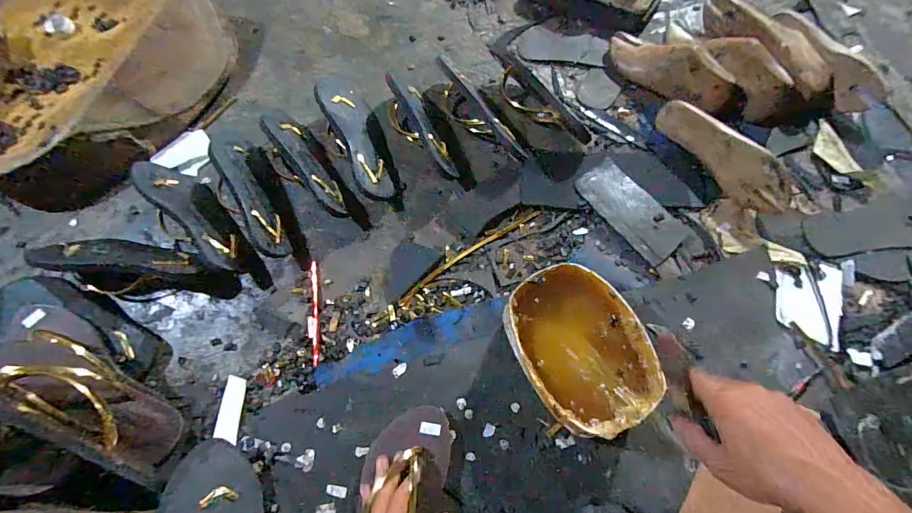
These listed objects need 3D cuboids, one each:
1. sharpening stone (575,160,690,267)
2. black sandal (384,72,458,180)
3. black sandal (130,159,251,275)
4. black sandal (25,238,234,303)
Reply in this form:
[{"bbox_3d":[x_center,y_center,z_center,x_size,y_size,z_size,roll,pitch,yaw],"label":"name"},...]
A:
[{"bbox_3d":[0.268,-0.074,0.634,0.079,0.010,0.173,-36,71,-11],"label":"sharpening stone"},{"bbox_3d":[-0.061,-0.198,0.657,0.061,0.064,0.179,-22,70,-6],"label":"black sandal"},{"bbox_3d":[-0.398,-0.067,0.629,0.242,0.078,0.067,42,76,17],"label":"black sandal"},{"bbox_3d":[-0.494,0.016,0.617,0.309,0.053,0.085,8,69,6],"label":"black sandal"}]

